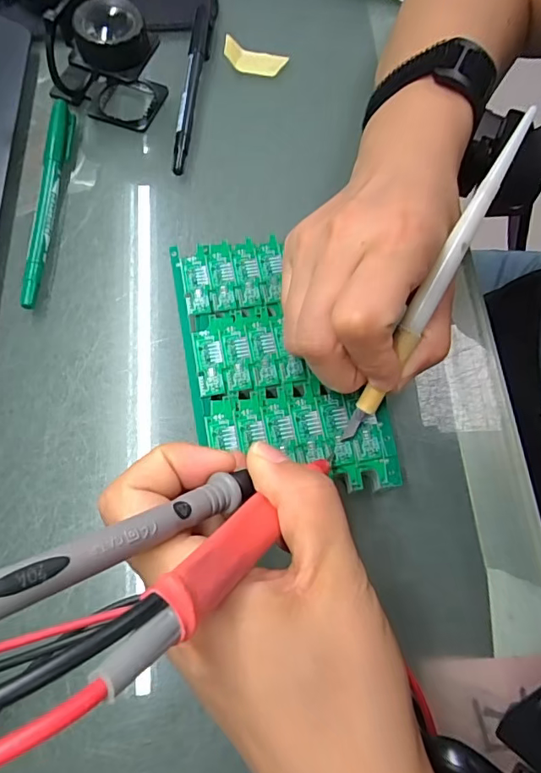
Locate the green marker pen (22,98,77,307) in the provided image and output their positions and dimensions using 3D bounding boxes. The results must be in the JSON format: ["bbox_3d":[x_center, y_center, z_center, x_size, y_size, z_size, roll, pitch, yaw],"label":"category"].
[{"bbox_3d":[-0.127,-0.109,0.282,0.012,0.011,0.143,-1,70,-2],"label":"green marker pen"}]

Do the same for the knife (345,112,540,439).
[{"bbox_3d":[0.068,-0.040,0.205,0.008,0.009,0.147,29,104,9],"label":"knife"}]

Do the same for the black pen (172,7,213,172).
[{"bbox_3d":[-0.050,-0.195,0.316,0.013,0.012,0.137,3,69,-1],"label":"black pen"}]

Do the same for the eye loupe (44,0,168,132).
[{"bbox_3d":[-0.099,-0.196,0.288,0.066,0.054,0.048,28,71,8],"label":"eye loupe"}]

